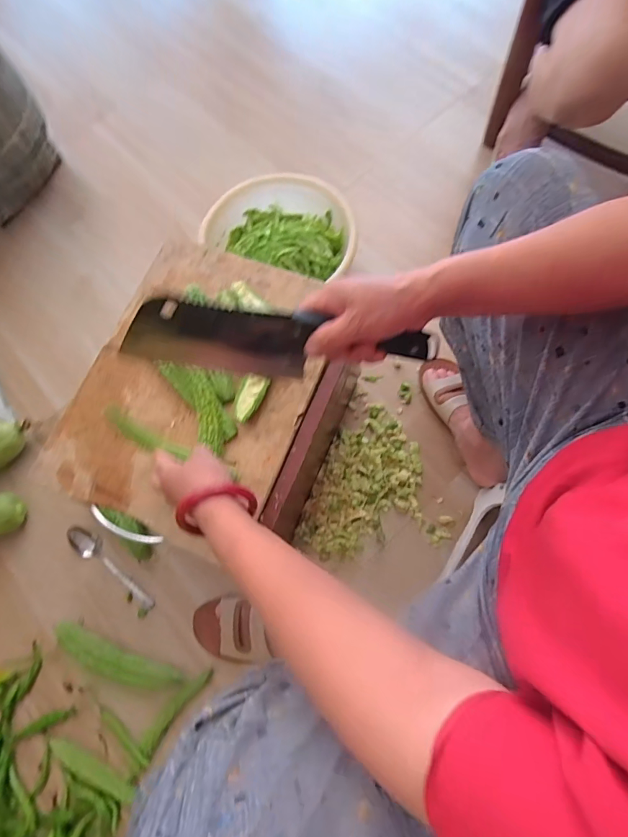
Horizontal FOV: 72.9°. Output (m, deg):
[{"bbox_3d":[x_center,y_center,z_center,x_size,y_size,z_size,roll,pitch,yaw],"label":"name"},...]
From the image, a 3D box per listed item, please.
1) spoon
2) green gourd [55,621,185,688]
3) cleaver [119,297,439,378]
[{"bbox_3d":[-0.347,0.251,0.728,0.196,0.021,0.041,33,76,12],"label":"spoon"},{"bbox_3d":[-0.321,0.382,0.674,0.226,0.035,0.043,19,74,8],"label":"green gourd"},{"bbox_3d":[-0.026,-0.068,0.389,0.276,0.074,0.028,2,72,-7],"label":"cleaver"}]

